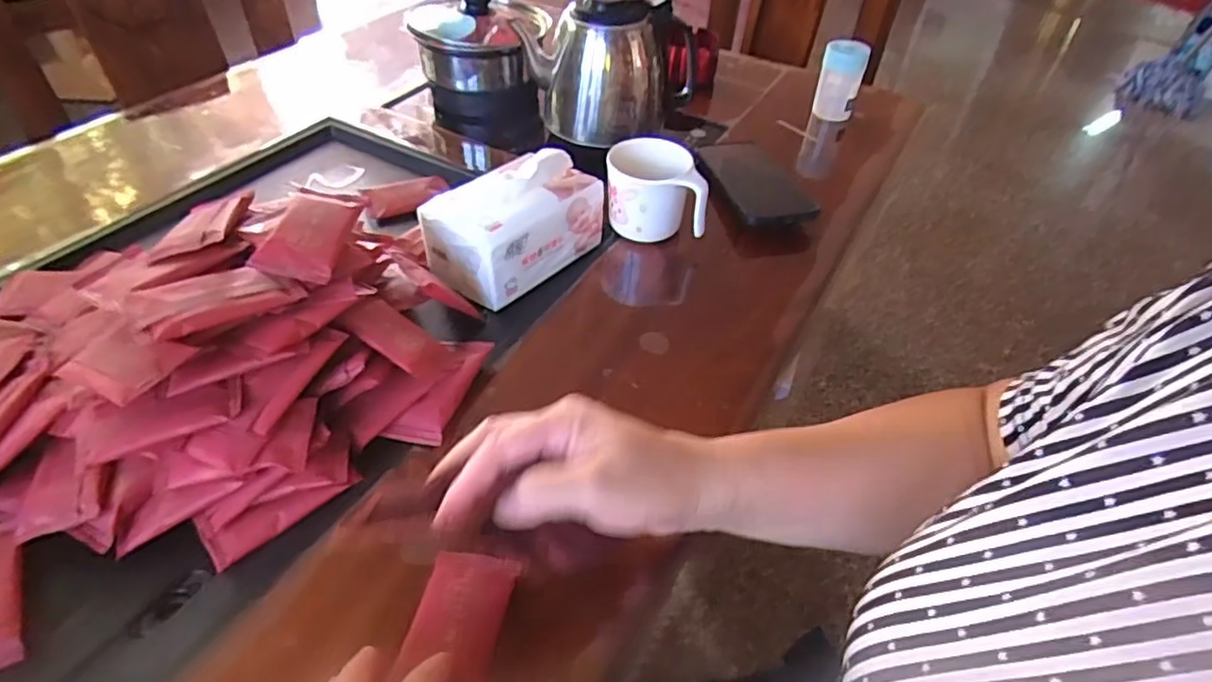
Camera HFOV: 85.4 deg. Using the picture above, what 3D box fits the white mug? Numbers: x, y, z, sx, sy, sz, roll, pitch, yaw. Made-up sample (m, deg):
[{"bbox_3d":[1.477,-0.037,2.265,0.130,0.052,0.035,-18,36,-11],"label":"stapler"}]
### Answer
[{"bbox_3d":[0.045,-0.139,0.607,0.088,0.069,0.067,2,45,-3],"label":"white mug"}]

